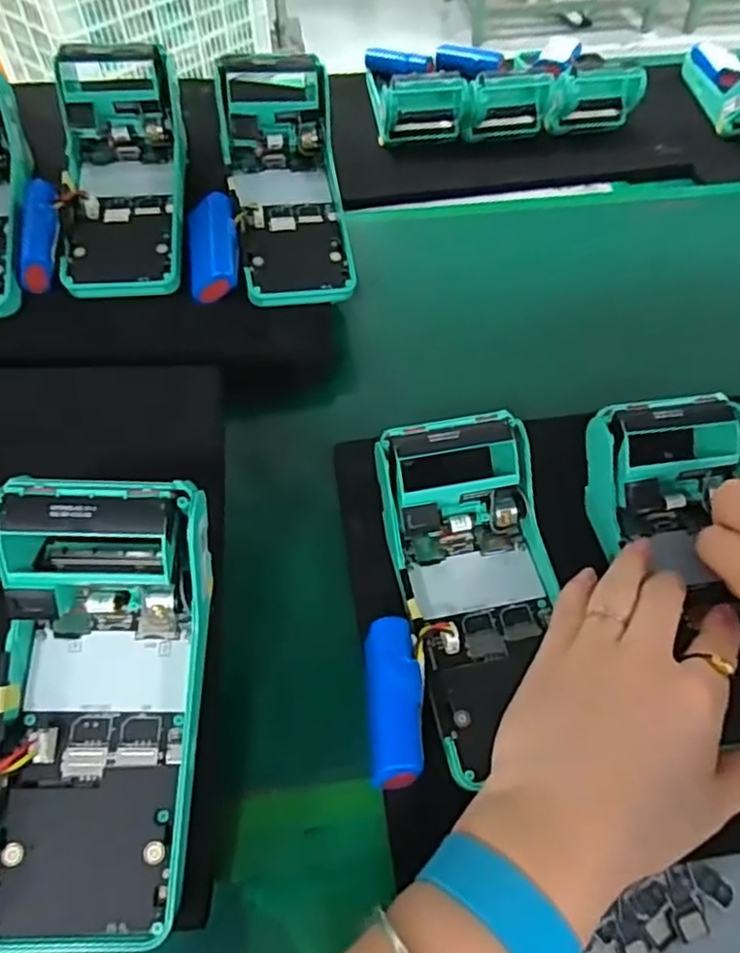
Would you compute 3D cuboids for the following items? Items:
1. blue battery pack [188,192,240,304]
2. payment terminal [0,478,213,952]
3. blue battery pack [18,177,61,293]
[{"bbox_3d":[-0.103,-0.150,0.444,0.034,0.018,0.068,-2,81,-1],"label":"blue battery pack"},{"bbox_3d":[-0.107,0.087,0.268,0.074,0.057,0.166,3,85,2],"label":"payment terminal"},{"bbox_3d":[-0.211,-0.160,0.432,0.023,0.024,0.078,-4,75,-3],"label":"blue battery pack"}]

